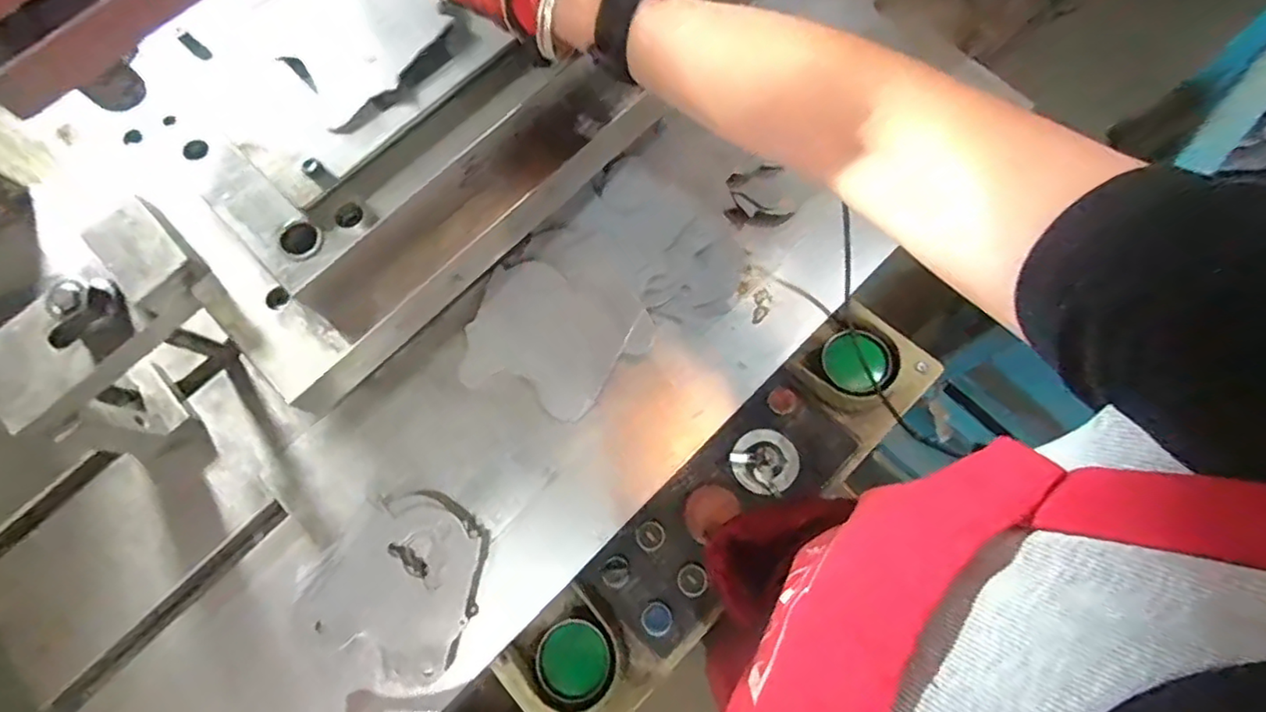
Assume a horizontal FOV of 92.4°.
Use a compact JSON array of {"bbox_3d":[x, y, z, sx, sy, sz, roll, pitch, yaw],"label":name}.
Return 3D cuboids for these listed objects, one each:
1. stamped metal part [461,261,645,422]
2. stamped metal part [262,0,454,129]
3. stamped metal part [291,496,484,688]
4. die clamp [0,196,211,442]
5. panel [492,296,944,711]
[{"bbox_3d":[-0.085,-0.017,0.599,0.150,0.008,0.132,20,92,6],"label":"stamped metal part"},{"bbox_3d":[-0.205,-0.245,0.453,0.117,0.008,0.117,-39,77,-9],"label":"stamped metal part"},{"bbox_3d":[-0.211,0.203,0.540,0.142,0.028,0.147,0,74,1],"label":"stamped metal part"},{"bbox_3d":[-0.412,-0.017,0.512,0.176,0.159,0.081,-43,77,-10],"label":"die clamp"},{"bbox_3d":[0.096,0.161,0.621,0.546,0.076,0.126,-44,78,-10],"label":"panel"}]

